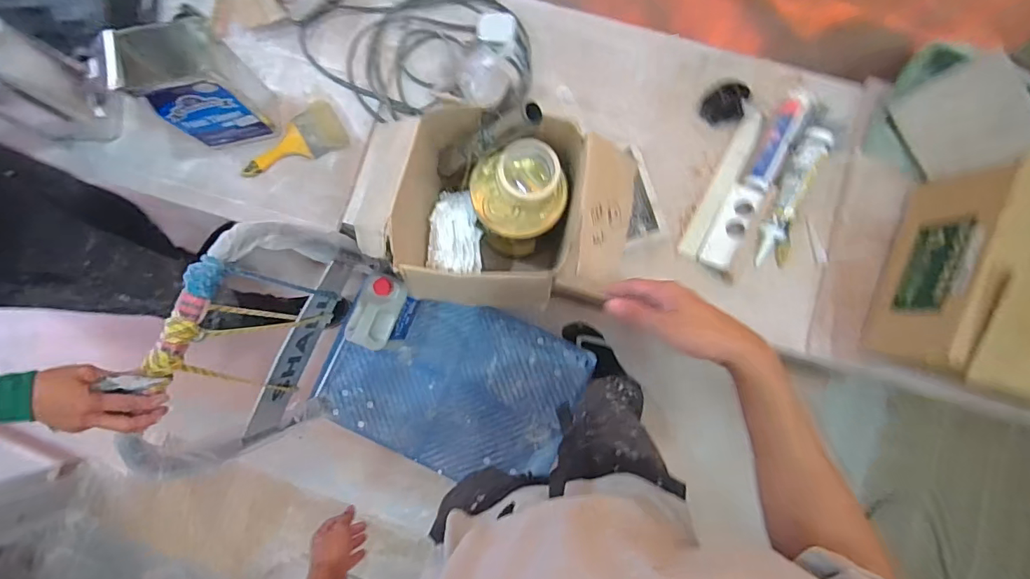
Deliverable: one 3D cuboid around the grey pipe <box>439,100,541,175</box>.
[{"bbox_3d":[-0.058,-0.235,0.757,0.050,0.250,0.051,-2,83,-42],"label":"grey pipe"}]

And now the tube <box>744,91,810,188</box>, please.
[{"bbox_3d":[0.566,-0.324,0.997,0.057,0.054,0.234,30,86,3],"label":"tube"}]

